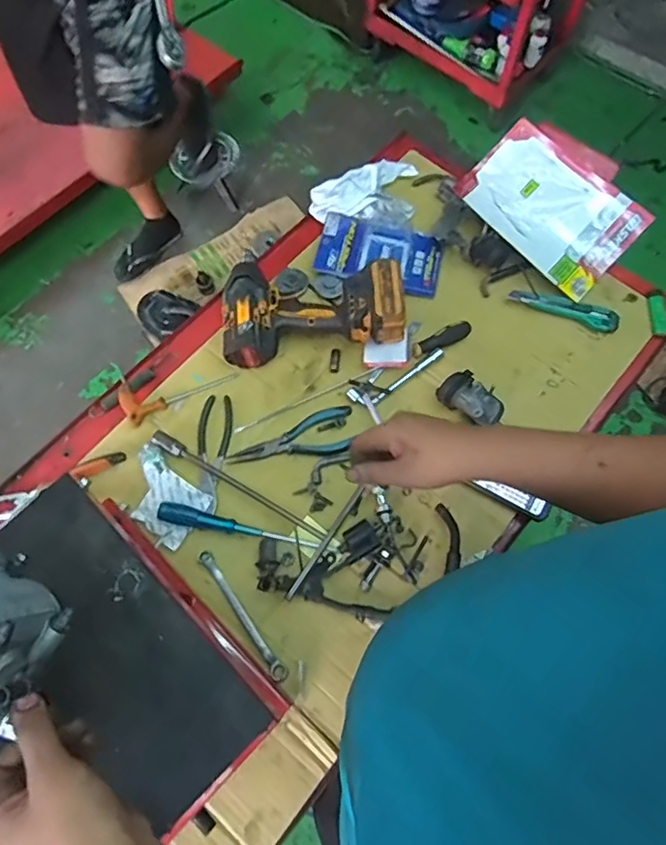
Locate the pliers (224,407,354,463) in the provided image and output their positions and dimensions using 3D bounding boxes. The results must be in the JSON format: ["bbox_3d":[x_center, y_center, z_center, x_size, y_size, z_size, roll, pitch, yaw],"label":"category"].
[{"bbox_3d":[-0.060,0.027,0.802,0.184,0.012,0.071,-14,69,-5],"label":"pliers"}]

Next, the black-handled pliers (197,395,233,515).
[{"bbox_3d":[-0.176,0.041,0.800,0.049,0.011,0.175,2,68,2],"label":"black-handled pliers"}]

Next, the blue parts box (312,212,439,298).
[{"bbox_3d":[0.073,-0.277,0.918,0.202,0.023,0.111,15,69,7],"label":"blue parts box"}]

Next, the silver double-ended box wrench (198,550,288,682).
[{"bbox_3d":[-0.119,0.249,0.721,0.018,0.010,0.190,-35,72,-12],"label":"silver double-ended box wrench"}]

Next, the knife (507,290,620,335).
[{"bbox_3d":[0.368,-0.185,0.876,0.168,0.016,0.040,23,70,9],"label":"knife"}]

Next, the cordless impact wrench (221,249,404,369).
[{"bbox_3d":[-0.031,-0.174,0.833,0.265,0.072,0.159,0,68,1],"label":"cordless impact wrench"}]

